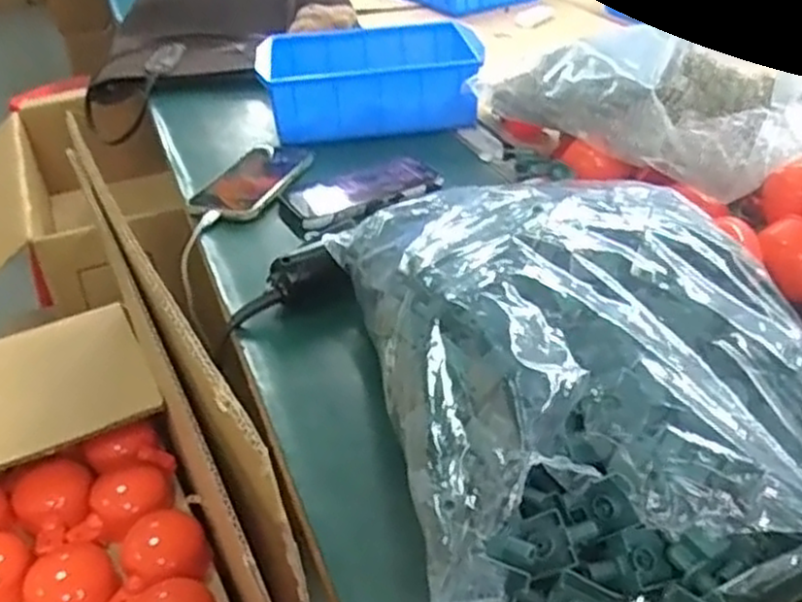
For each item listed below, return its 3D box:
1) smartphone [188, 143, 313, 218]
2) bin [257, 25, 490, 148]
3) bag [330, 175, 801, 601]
[{"bbox_3d":[-0.147,-0.126,0.781,0.081,0.013,0.155,6,36,14],"label":"smartphone"},{"bbox_3d":[-0.036,-0.261,0.902,0.246,0.070,0.173,-7,35,-5],"label":"bin"},{"bbox_3d":[0.136,0.028,0.443,0.297,0.107,0.348,-9,35,-7],"label":"bag"}]

